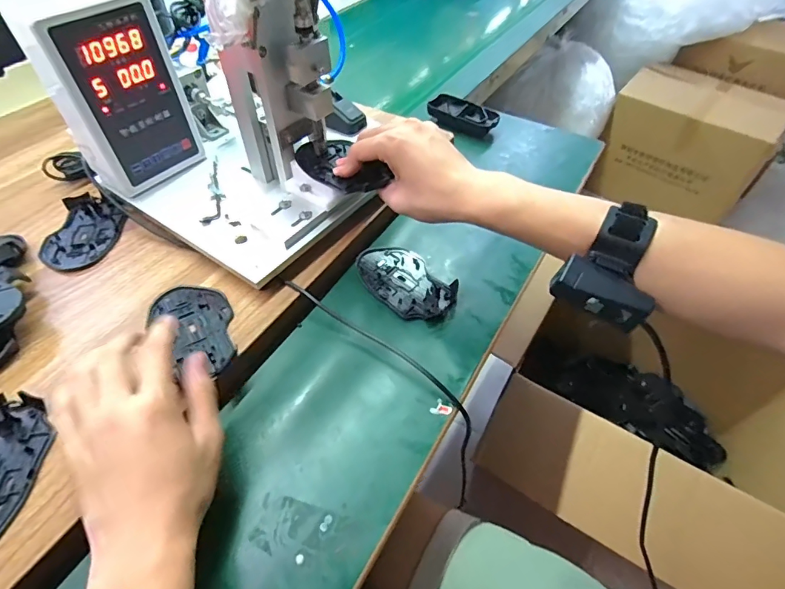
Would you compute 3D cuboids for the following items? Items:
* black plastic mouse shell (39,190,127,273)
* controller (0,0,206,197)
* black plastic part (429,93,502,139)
[{"bbox_3d":[-0.340,-0.069,0.481,0.073,0.014,0.104,3,50,1],"label":"black plastic mouse shell"},{"bbox_3d":[-0.282,-0.208,0.450,0.068,0.176,0.114,33,57,24],"label":"controller"},{"bbox_3d":[0.110,-0.278,0.681,0.108,0.034,0.047,22,53,16],"label":"black plastic part"}]

